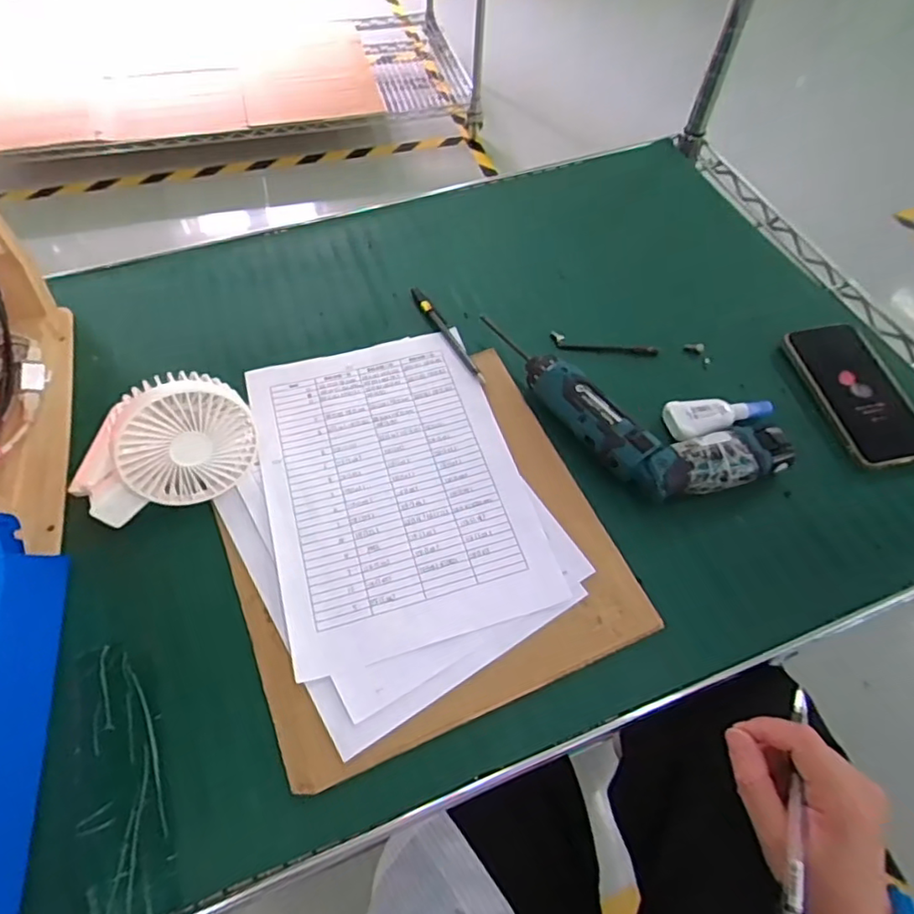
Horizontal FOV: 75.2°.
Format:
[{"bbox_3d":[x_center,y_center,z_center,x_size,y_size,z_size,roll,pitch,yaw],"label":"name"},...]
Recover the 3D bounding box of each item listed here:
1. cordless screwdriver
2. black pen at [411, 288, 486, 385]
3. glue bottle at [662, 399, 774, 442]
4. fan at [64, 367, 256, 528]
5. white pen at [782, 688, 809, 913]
[{"bbox_3d":[0.137,-0.034,0.533,0.298,0.043,0.113,27,61,14],"label":"cordless screwdriver"},{"bbox_3d":[-0.010,-0.125,0.602,0.012,0.006,0.142,-25,63,-15],"label":"black pen"},{"bbox_3d":[0.240,-0.037,0.542,0.089,0.021,0.040,-4,58,-5],"label":"glue bottle"},{"bbox_3d":[-0.233,-0.007,0.466,0.144,0.106,0.065,-23,62,-16],"label":"fan"},{"bbox_3d":[0.199,0.218,0.347,0.008,0.015,0.157,16,62,9],"label":"white pen"}]

